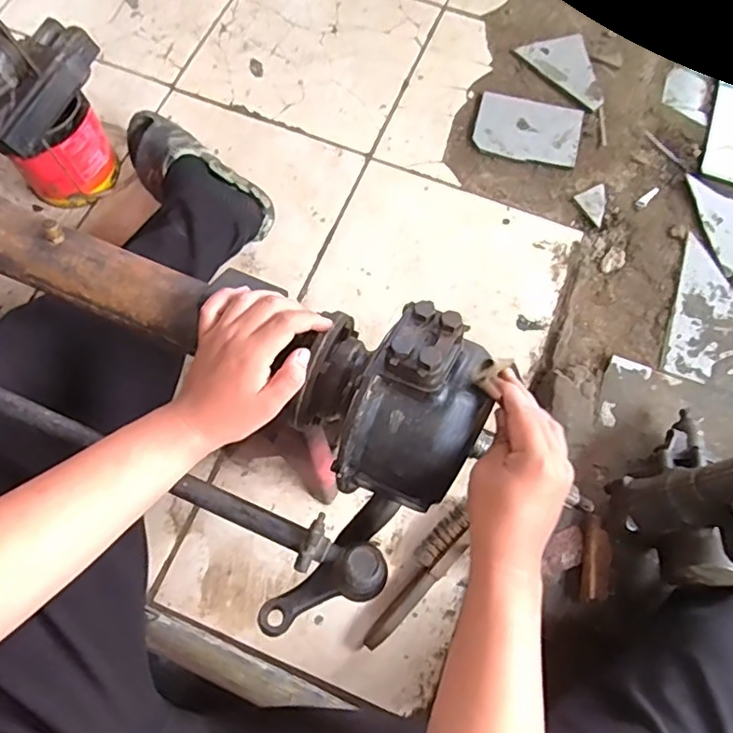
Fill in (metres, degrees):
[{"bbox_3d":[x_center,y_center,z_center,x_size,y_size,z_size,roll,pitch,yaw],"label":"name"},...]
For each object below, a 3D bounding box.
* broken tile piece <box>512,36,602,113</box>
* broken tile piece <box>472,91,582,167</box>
[{"bbox_3d":[0.374,-0.554,1.084,0.127,0.008,0.173,-14,72,-6],"label":"broken tile piece"},{"bbox_3d":[0.296,-0.436,1.049,0.186,0.016,0.135,15,72,4],"label":"broken tile piece"}]

